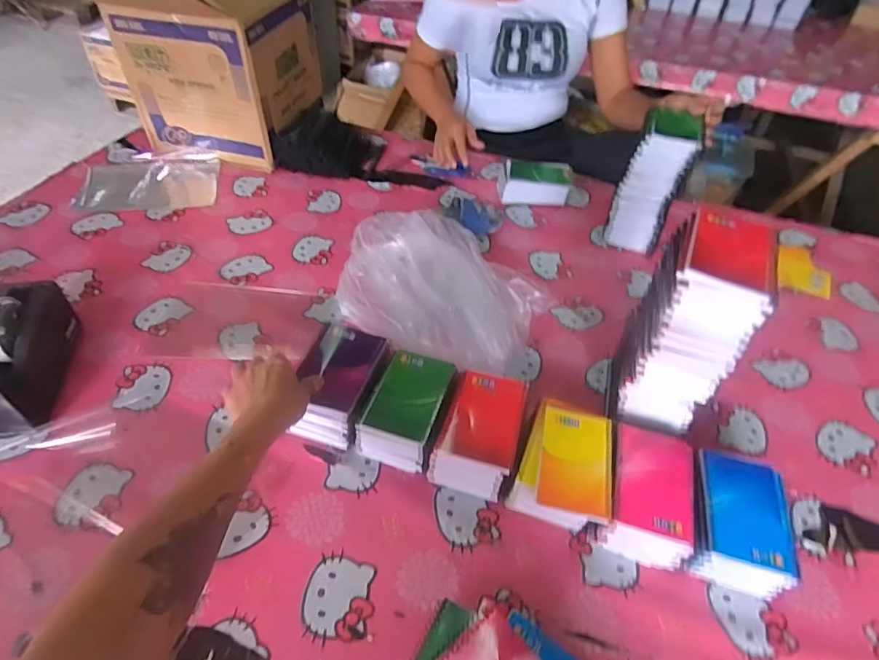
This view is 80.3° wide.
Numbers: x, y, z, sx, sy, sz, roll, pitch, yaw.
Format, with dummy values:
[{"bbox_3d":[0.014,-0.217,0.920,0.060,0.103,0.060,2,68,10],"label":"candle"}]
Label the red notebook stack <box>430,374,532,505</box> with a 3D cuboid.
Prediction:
[{"bbox_3d":[0.052,0.129,0.656,0.094,0.074,0.133,17,46,12],"label":"red notebook stack"}]

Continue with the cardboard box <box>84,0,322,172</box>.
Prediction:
[{"bbox_3d":[-0.465,-0.595,1.135,0.336,0.336,0.347,8,45,3],"label":"cardboard box"}]

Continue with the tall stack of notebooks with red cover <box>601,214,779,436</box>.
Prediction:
[{"bbox_3d":[0.296,0.009,0.651,0.098,0.278,0.136,15,47,8],"label":"tall stack of notebooks with red cover"}]

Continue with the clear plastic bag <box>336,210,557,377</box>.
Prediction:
[{"bbox_3d":[-0.012,-0.057,0.810,0.330,0.112,0.208,35,53,25],"label":"clear plastic bag"}]

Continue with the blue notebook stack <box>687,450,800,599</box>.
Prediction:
[{"bbox_3d":[0.333,0.218,0.598,0.104,0.071,0.130,13,46,8],"label":"blue notebook stack"}]

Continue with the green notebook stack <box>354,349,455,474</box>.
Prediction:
[{"bbox_3d":[-0.041,0.103,0.672,0.094,0.076,0.123,16,46,11],"label":"green notebook stack"}]

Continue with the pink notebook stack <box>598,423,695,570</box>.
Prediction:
[{"bbox_3d":[0.243,0.191,0.621,0.095,0.068,0.152,15,46,10],"label":"pink notebook stack"}]

